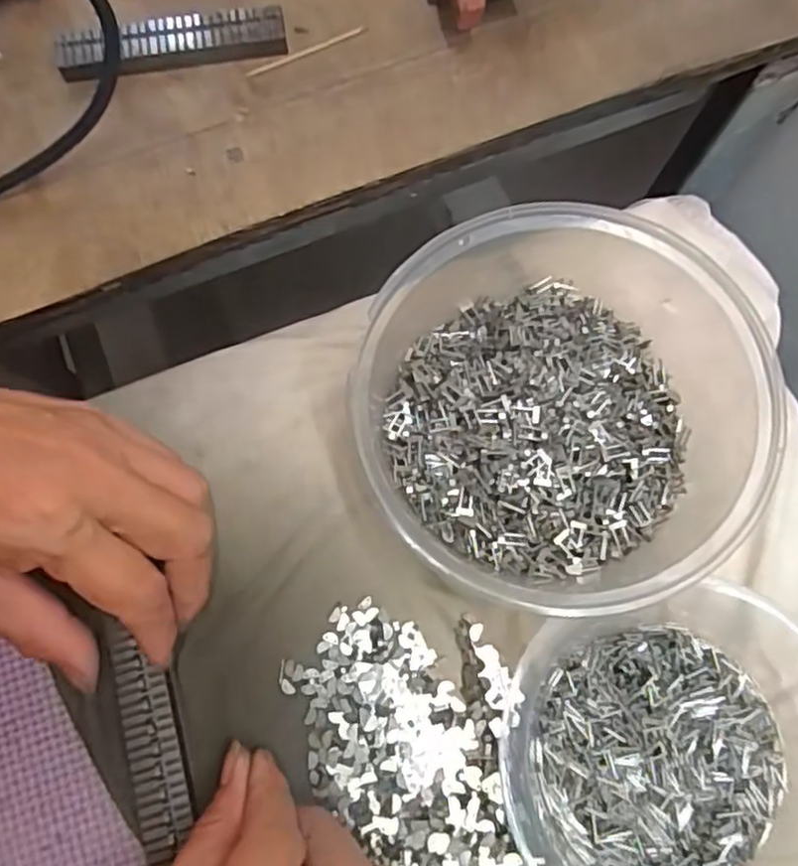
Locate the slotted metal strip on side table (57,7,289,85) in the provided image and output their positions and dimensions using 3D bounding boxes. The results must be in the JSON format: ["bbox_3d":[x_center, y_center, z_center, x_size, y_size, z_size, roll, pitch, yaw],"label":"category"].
[{"bbox_3d":[-0.099,-0.170,0.306,0.098,0.012,0.018,-9,75,-4],"label":"slotted metal strip on side table"}]

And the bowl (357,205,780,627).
[{"bbox_3d":[0.056,-0.008,0.254,0.141,0.057,0.133,0,75,-1],"label":"bowl"}]

